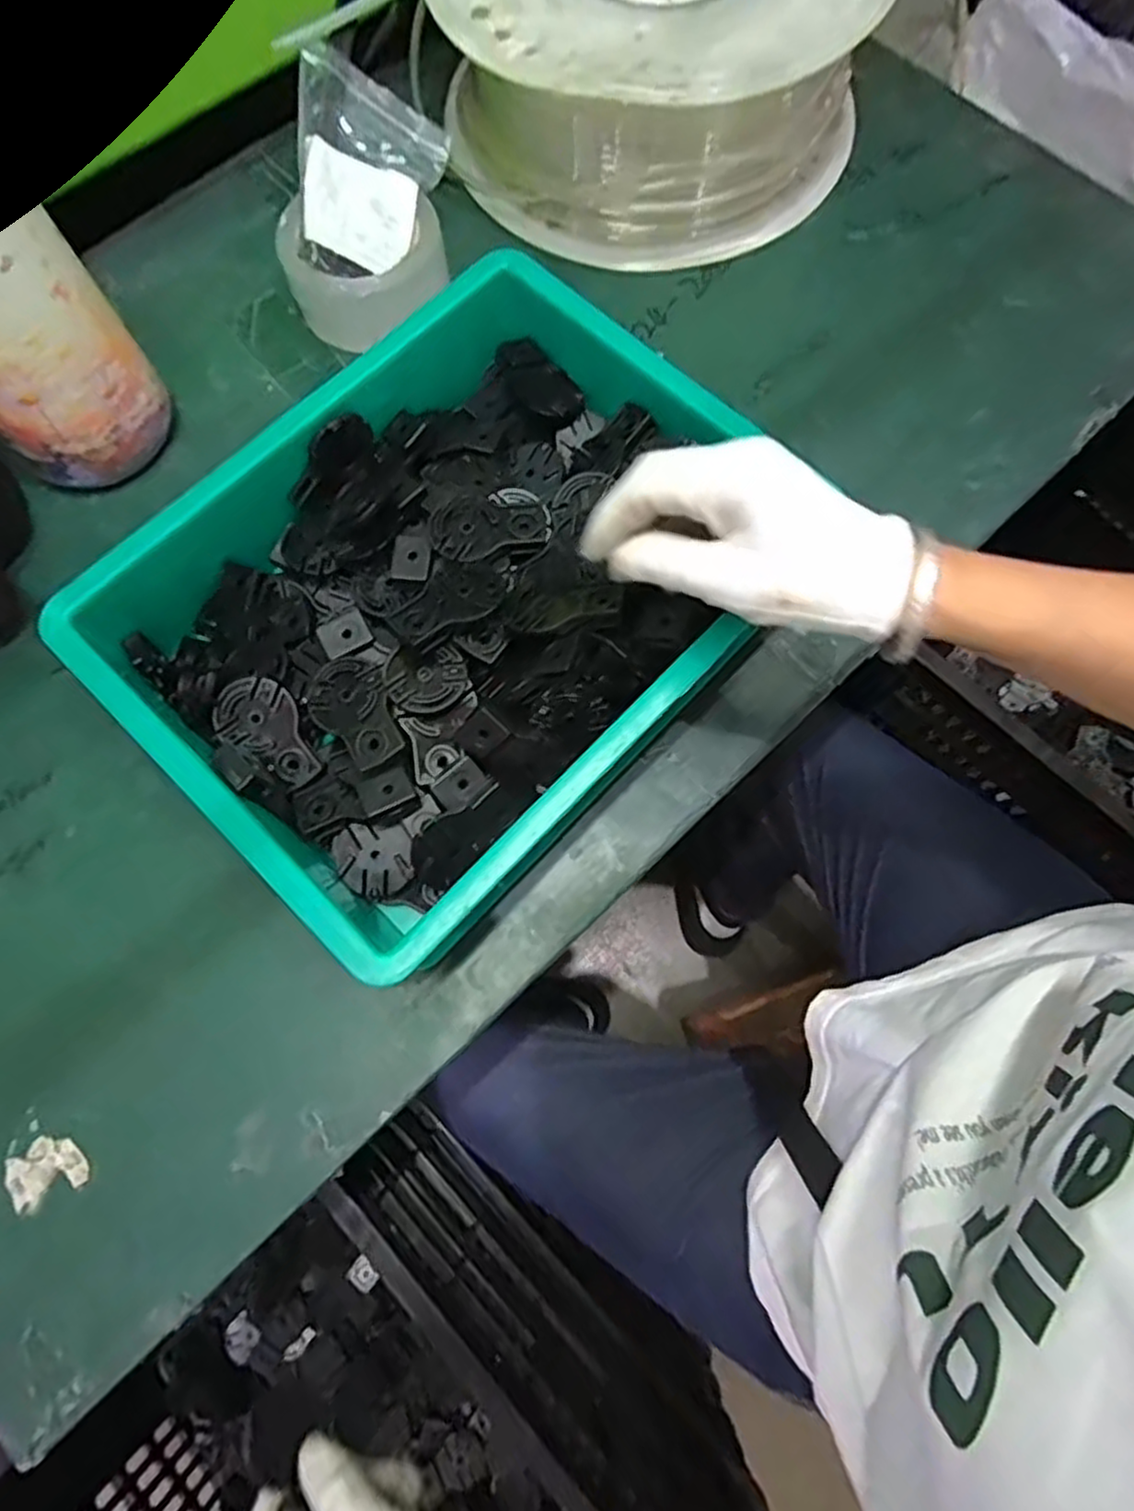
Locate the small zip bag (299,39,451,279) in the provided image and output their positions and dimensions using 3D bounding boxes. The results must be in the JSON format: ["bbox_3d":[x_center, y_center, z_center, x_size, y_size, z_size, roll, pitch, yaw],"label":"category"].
[{"bbox_3d":[-0.138,-0.383,0.488,0.092,0.020,0.127,18,84,-28],"label":"small zip bag"}]

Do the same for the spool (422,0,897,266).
[{"bbox_3d":[0.063,-0.506,0.511,0.292,0.142,0.267,0,74,1],"label":"spool"}]

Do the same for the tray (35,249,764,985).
[{"bbox_3d":[-0.066,-0.094,0.427,0.287,0.082,0.344,42,79,11],"label":"tray"}]

